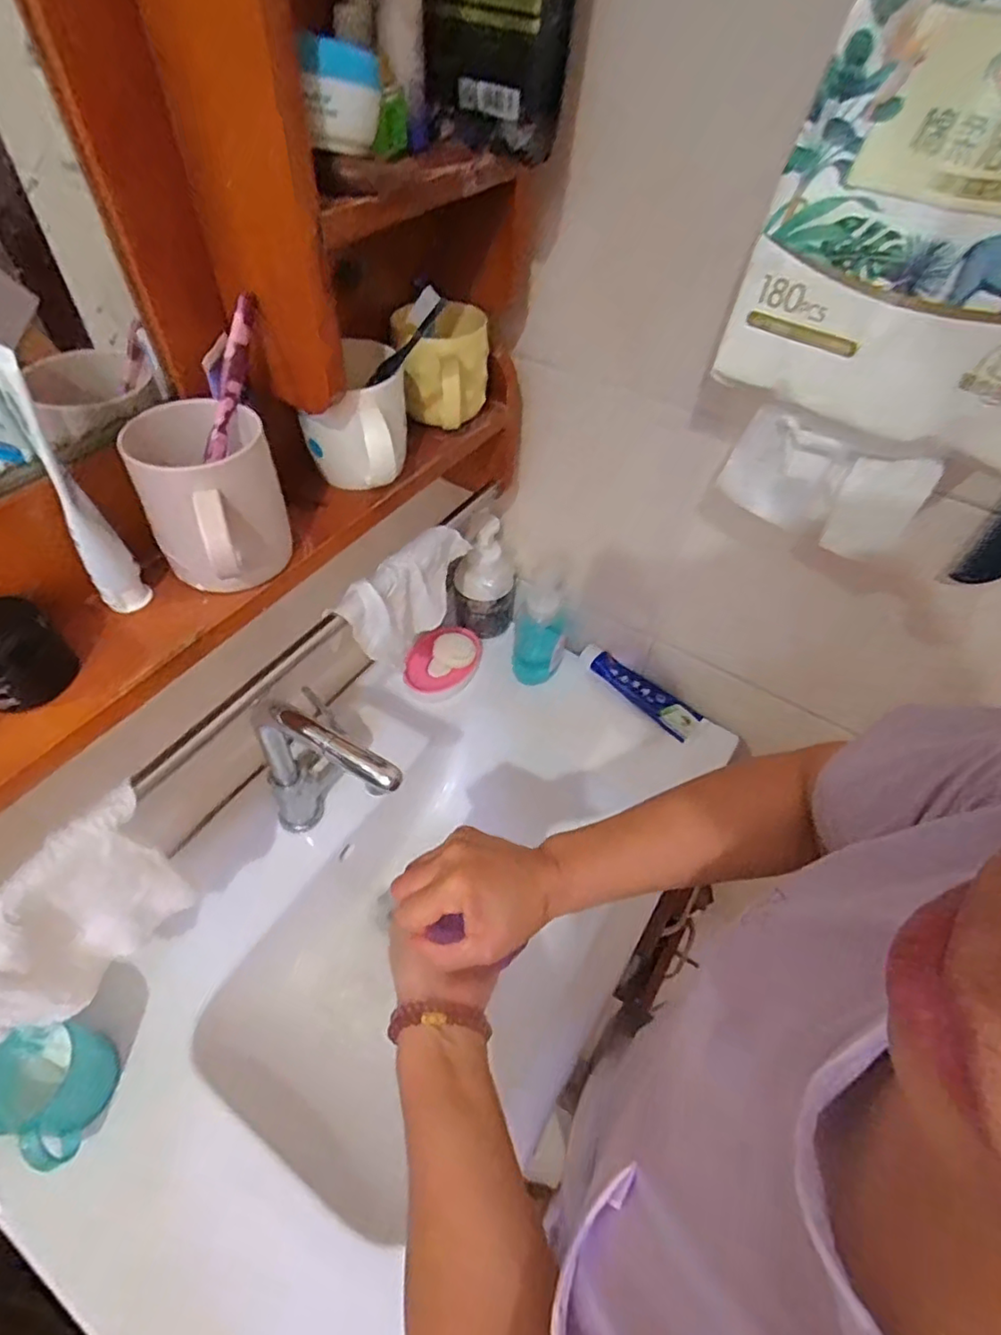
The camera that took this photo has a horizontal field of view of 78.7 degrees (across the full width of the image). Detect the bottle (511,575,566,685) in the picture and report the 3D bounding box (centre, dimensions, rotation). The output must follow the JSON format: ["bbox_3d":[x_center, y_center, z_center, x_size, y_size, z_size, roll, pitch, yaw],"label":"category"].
[{"bbox_3d":[0.052,-0.047,0.812,0.066,0.166,0.063,10,51,5],"label":"bottle"}]

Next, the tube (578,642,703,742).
[{"bbox_3d":[0.191,0.028,0.842,0.182,0.042,0.052,34,58,23],"label":"tube"}]

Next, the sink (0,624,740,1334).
[{"bbox_3d":[-0.093,0.281,0.700,0.443,0.157,0.783,30,56,20],"label":"sink"}]

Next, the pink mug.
[{"bbox_3d":[-0.186,-0.104,0.408,0.079,0.094,0.113,-23,56,-19],"label":"pink mug"}]

